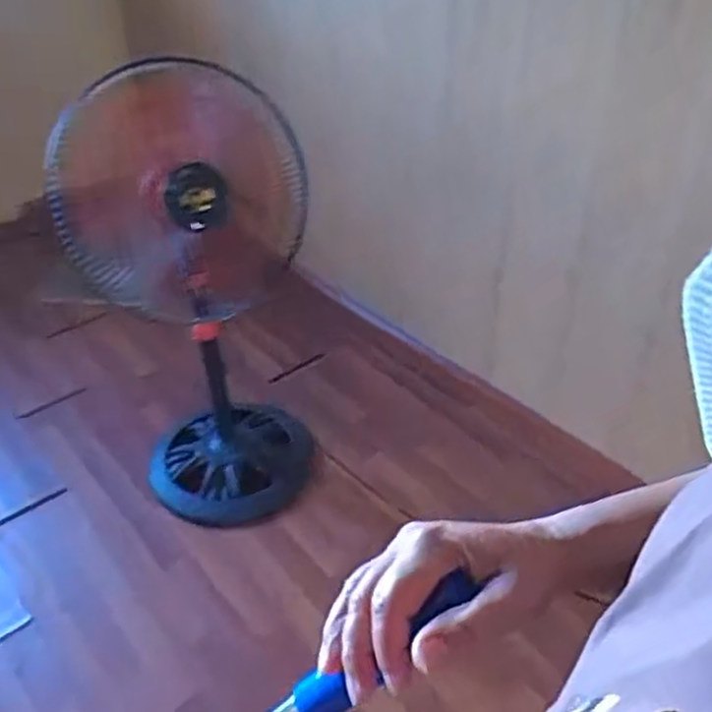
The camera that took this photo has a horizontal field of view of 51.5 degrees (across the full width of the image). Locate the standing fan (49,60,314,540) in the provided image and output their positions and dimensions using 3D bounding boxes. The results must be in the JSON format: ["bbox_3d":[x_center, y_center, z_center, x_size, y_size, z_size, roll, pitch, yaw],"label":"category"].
[{"bbox_3d":[-0.358,-0.157,1.603,0.495,0.975,0.537,-9,38,-9],"label":"standing fan"}]

